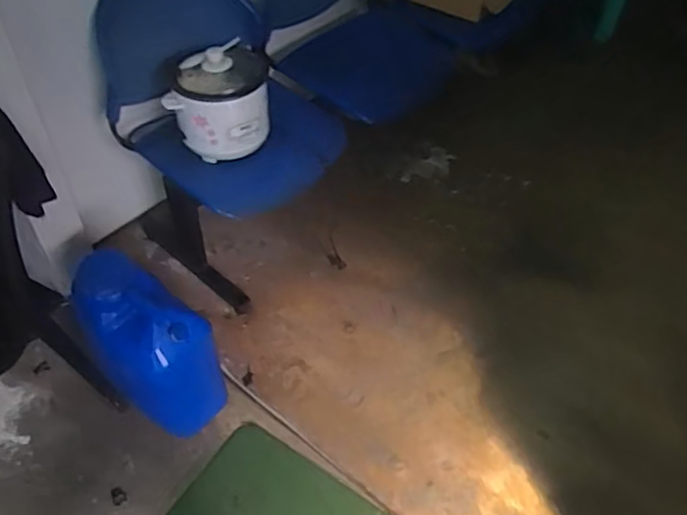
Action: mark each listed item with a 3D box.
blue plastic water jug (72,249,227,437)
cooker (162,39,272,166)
[{"bbox_3d":[-0.436,0.213,1.421,0.274,0.425,0.182,34,57,21],"label":"blue plastic water jug"},{"bbox_3d":[-0.322,-0.415,1.621,0.259,0.229,0.247,-5,52,-8],"label":"cooker"}]

